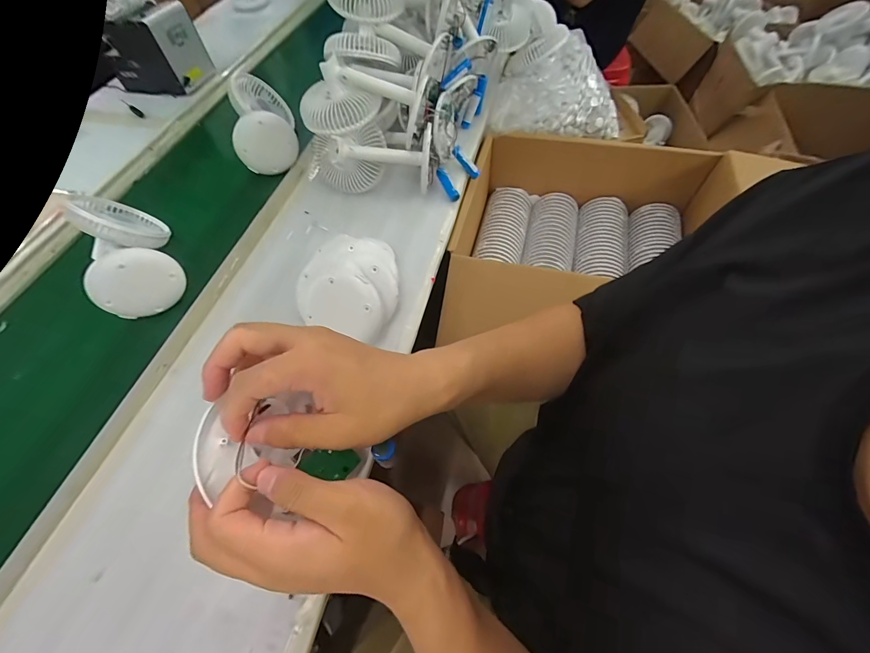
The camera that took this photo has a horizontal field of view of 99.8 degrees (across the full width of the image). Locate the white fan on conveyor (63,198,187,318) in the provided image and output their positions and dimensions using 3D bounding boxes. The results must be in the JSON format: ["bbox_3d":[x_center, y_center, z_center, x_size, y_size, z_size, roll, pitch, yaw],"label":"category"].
[{"bbox_3d":[-0.480,-0.131,0.568,0.103,0.104,0.237,-33,62,-17],"label":"white fan on conveyor"}]

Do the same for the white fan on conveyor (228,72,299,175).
[{"bbox_3d":[-0.347,-0.414,0.732,0.111,0.095,0.214,-17,59,-9],"label":"white fan on conveyor"}]

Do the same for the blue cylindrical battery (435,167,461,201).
[{"bbox_3d":[0.022,-0.250,0.646,0.016,0.016,0.064,-27,81,-14],"label":"blue cylindrical battery"}]

